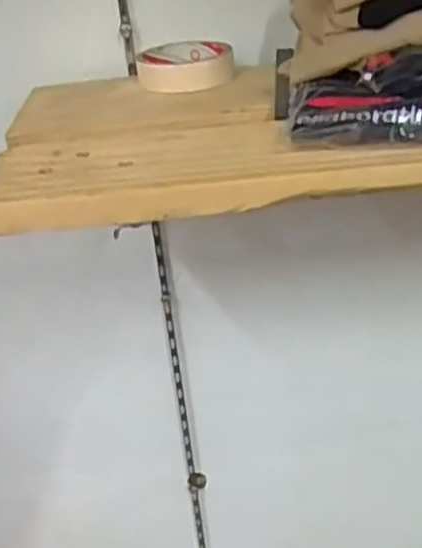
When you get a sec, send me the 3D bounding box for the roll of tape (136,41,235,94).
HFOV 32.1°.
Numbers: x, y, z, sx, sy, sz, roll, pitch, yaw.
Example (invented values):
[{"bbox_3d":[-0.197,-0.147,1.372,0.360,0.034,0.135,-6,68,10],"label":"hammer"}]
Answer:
[{"bbox_3d":[-0.022,-0.184,0.649,0.082,0.023,0.090,-5,29,3],"label":"roll of tape"}]

